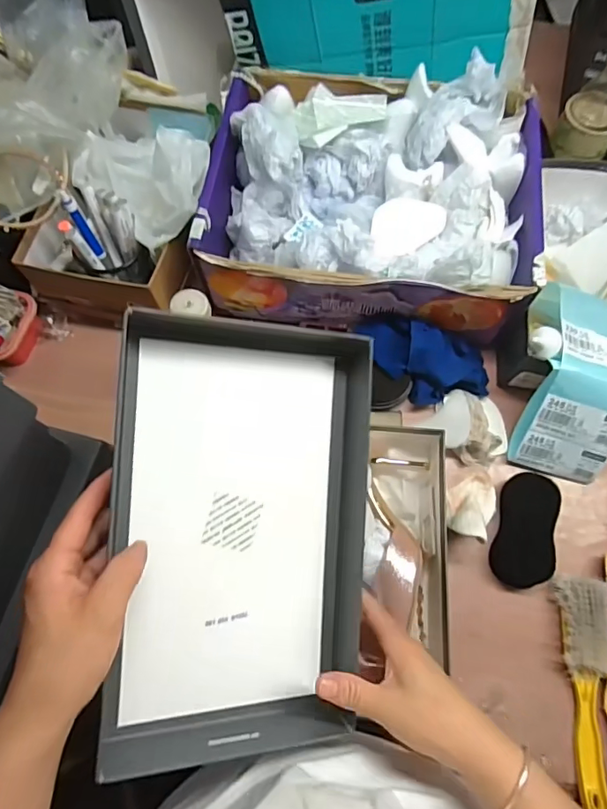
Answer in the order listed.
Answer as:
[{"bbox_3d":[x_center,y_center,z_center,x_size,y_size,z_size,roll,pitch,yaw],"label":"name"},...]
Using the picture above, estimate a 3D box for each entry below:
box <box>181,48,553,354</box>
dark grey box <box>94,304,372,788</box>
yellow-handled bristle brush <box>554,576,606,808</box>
[{"bbox_3d":[0.086,-0.272,0.660,0.401,0.148,0.315,8,70,3],"label":"box"},{"bbox_3d":[-0.044,0.095,0.378,0.191,0.043,0.313,3,86,-20],"label":"dark grey box"},{"bbox_3d":[0.310,0.304,0.528,0.052,0.027,0.226,2,70,1],"label":"yellow-handled bristle brush"}]

